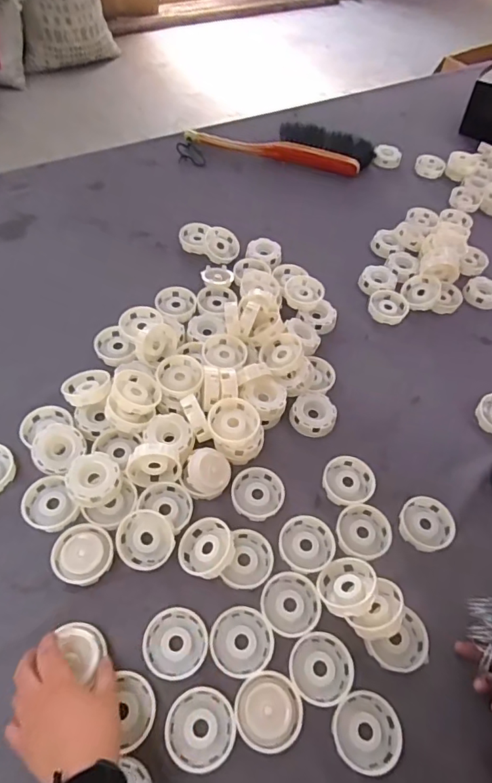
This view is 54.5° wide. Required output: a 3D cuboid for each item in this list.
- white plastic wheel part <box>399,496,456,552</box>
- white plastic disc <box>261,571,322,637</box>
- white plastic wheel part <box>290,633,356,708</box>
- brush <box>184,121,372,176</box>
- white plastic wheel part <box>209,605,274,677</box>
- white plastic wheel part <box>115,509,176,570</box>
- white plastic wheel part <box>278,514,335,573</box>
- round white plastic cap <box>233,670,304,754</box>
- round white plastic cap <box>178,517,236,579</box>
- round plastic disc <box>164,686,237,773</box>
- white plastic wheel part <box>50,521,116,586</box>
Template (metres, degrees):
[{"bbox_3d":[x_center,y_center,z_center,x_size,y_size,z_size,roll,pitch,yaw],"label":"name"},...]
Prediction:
[{"bbox_3d":[0.232,0.170,0.612,0.066,0.018,0.065,1,56,-1],"label":"white plastic wheel part"},{"bbox_3d":[0.050,0.241,0.542,0.066,0.015,0.065,1,56,-1],"label":"white plastic disc"},{"bbox_3d":[0.080,0.294,0.508,0.065,0.013,0.066,31,60,17],"label":"white plastic wheel part"},{"bbox_3d":[0.077,-0.573,1.099,0.416,0.054,0.110,12,57,6],"label":"brush"},{"bbox_3d":[-0.005,0.271,0.517,0.066,0.014,0.064,29,60,16],"label":"white plastic wheel part"},{"bbox_3d":[-0.119,0.175,0.565,0.066,0.018,0.066,0,84,0],"label":"white plastic wheel part"},{"bbox_3d":[0.074,0.184,0.581,0.068,0.014,0.065,1,56,-1],"label":"white plastic wheel part"},{"bbox_3d":[0.023,0.320,0.480,0.066,0.022,0.064,1,56,-1],"label":"round white plastic cap"},{"bbox_3d":[-0.045,0.186,0.564,0.066,0.022,0.066,-12,48,14],"label":"round white plastic cap"},{"bbox_3d":[-0.045,0.335,0.475,0.069,0.014,0.065,1,56,-1],"label":"round plastic disc"},{"bbox_3d":[-0.190,0.188,0.556,0.067,0.018,0.065,1,56,-1],"label":"white plastic wheel part"}]

